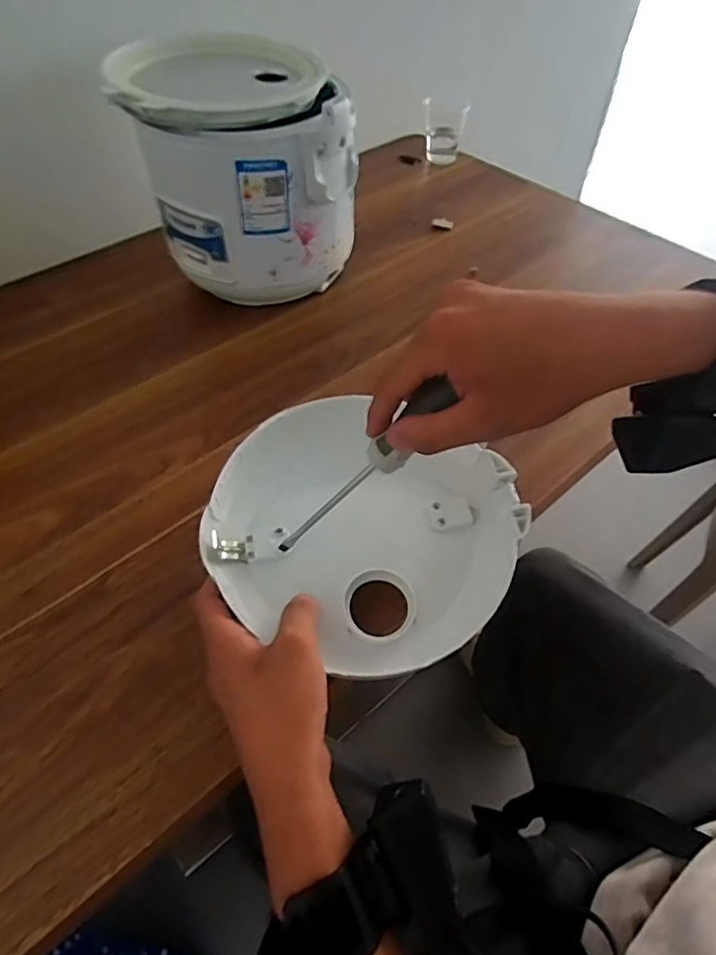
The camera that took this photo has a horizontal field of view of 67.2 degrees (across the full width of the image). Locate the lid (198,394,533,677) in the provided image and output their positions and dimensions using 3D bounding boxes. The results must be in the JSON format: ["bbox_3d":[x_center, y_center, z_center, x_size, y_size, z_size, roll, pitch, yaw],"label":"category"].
[{"bbox_3d":[0.006,0.032,0.381,0.202,0.047,0.185,18,54,14],"label":"lid"}]

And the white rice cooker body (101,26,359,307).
[{"bbox_3d":[-0.108,-0.309,0.570,0.207,0.200,0.183,-6,52,-4],"label":"white rice cooker body"}]

